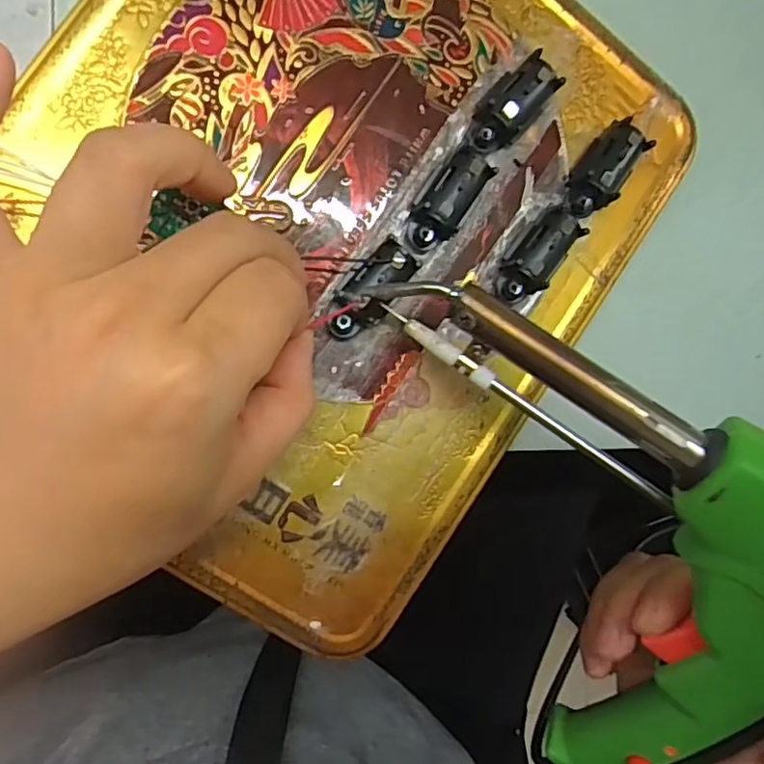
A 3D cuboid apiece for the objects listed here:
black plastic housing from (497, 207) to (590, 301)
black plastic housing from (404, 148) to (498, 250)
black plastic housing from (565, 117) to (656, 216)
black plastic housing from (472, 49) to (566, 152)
[{"bbox_3d":[0.054,-0.042,0.217,0.018,0.013,0.033,37,85,-12],"label":"black plastic housing"},{"bbox_3d":[0.021,-0.059,0.207,0.016,0.015,0.033,36,85,-12],"label":"black plastic housing"},{"bbox_3d":[0.078,-0.074,0.221,0.017,0.014,0.034,36,85,-12],"label":"black plastic housing"},{"bbox_3d":[0.044,-0.092,0.211,0.034,0.017,0.015,-44,100,-7],"label":"black plastic housing"}]

